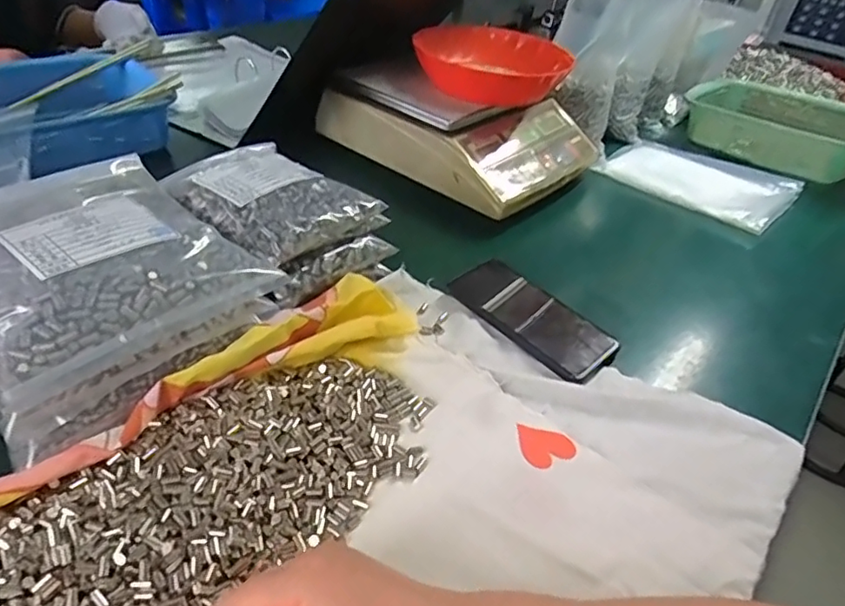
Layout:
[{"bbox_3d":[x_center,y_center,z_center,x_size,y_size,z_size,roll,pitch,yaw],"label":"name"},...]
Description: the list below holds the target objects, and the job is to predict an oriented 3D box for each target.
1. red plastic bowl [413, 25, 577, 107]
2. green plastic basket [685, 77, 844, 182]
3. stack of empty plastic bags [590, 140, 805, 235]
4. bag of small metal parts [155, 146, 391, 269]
[{"bbox_3d":[0.104,-0.332,0.799,0.182,0.062,0.182,5,39,-4],"label":"red plastic bowl"},{"bbox_3d":[0.606,-0.311,0.985,0.250,0.071,0.319,-27,51,-35],"label":"green plastic basket"},{"bbox_3d":[0.415,-0.197,0.871,0.265,0.031,0.203,35,46,29],"label":"stack of empty plastic bags"},{"bbox_3d":[-0.142,-0.100,0.531,0.167,0.043,0.138,34,48,22],"label":"bag of small metal parts"}]

